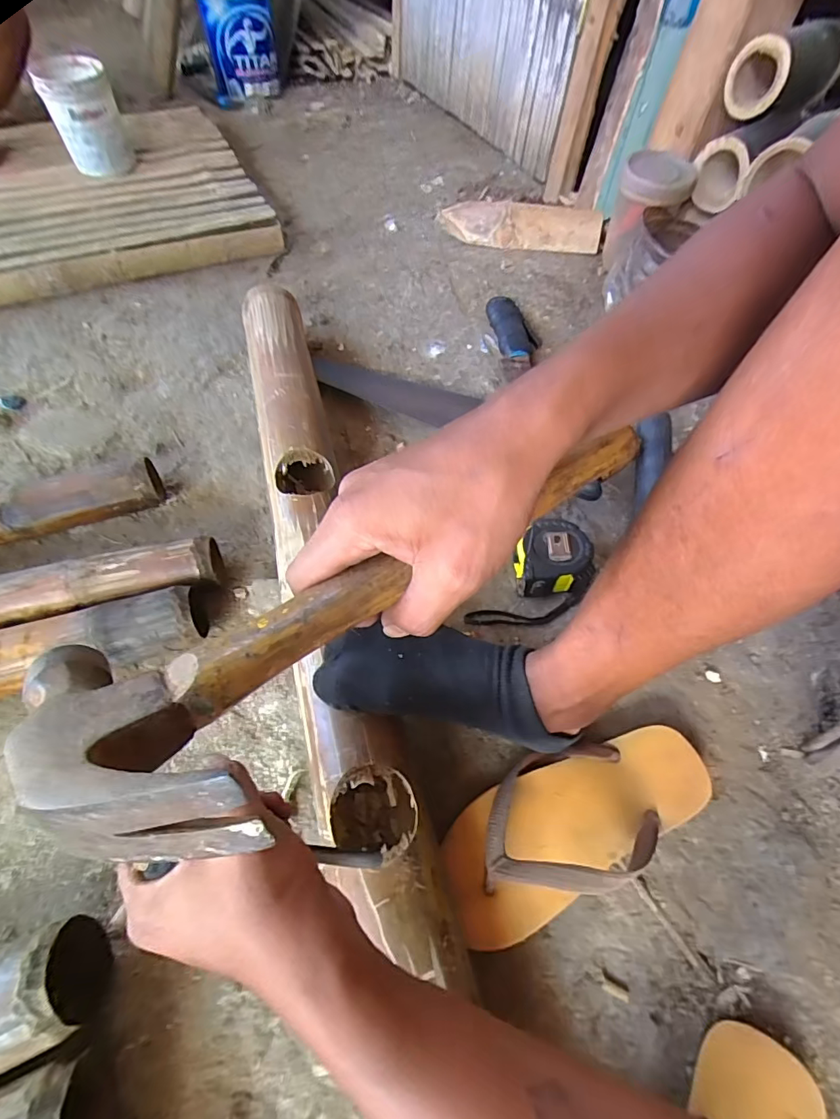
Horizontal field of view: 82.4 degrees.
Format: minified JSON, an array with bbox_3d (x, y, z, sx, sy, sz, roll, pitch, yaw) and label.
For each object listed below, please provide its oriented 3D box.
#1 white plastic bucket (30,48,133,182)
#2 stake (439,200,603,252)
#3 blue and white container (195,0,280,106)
[{"bbox_3d":[-0.572,-0.754,0.830,0.106,0.144,0.116,-23,62,-14],"label":"white plastic bucket"},{"bbox_3d":[0.177,-0.592,0.852,0.281,0.057,0.071,9,59,4],"label":"stake"},{"bbox_3d":[-0.436,-1.274,1.169,0.173,0.198,0.182,-16,61,-11],"label":"blue and white container"}]

